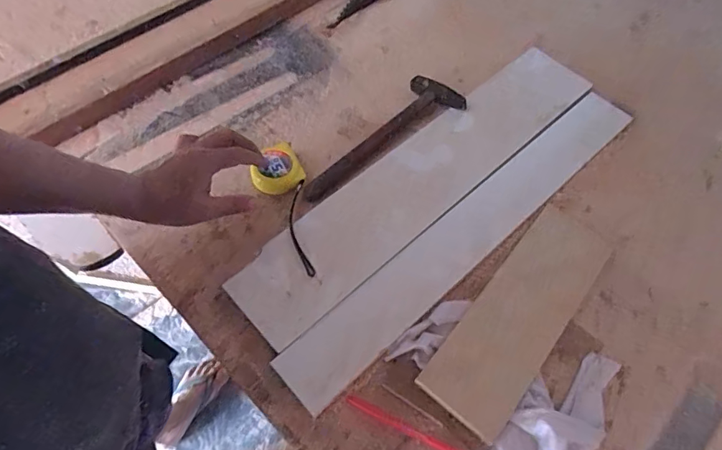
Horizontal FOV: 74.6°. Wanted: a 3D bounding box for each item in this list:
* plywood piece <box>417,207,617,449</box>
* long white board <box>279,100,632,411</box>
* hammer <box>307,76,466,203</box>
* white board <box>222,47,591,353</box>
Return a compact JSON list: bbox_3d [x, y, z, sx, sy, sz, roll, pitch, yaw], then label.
[{"bbox_3d":[0.197,0.105,0.580,0.101,0.014,0.311,37,66,17],"label":"plywood piece"},{"bbox_3d":[0.157,-0.001,0.622,0.617,0.019,0.075,-37,69,-23],"label":"long white board"},{"bbox_3d":[0.032,-0.124,0.688,0.087,0.038,0.276,40,67,18],"label":"hammer"},{"bbox_3d":[0.091,-0.074,0.663,0.610,0.017,0.120,-38,65,-21],"label":"white board"}]

